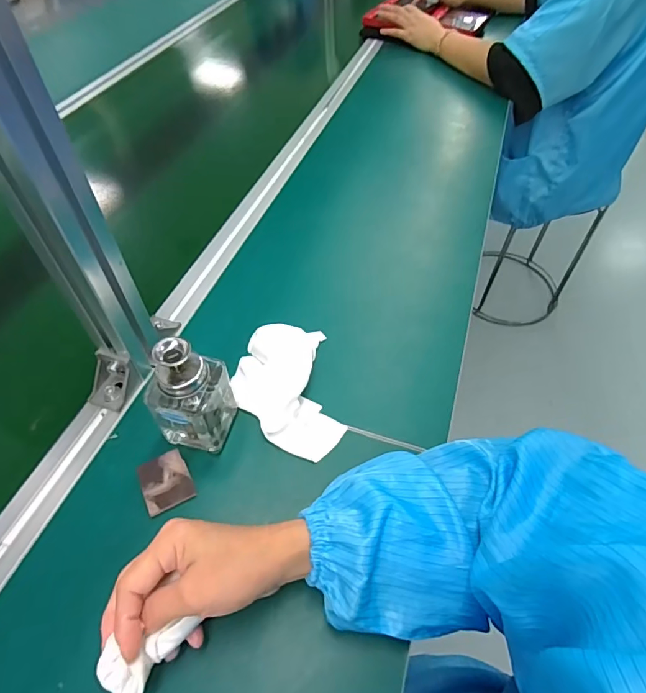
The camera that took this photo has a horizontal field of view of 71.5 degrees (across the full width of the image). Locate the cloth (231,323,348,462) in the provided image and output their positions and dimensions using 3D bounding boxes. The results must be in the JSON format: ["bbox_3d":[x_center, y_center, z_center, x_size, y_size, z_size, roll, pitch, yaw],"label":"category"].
[{"bbox_3d":[-0.036,0.039,0.432,0.097,0.043,0.141,-11,53,-10],"label":"cloth"}]

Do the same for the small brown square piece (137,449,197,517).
[{"bbox_3d":[-0.134,0.116,0.384,0.039,0.004,0.047,-20,60,-23],"label":"small brown square piece"}]

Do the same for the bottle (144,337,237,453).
[{"bbox_3d":[-0.109,0.040,0.373,0.047,0.116,0.054,12,52,8],"label":"bottle"}]

